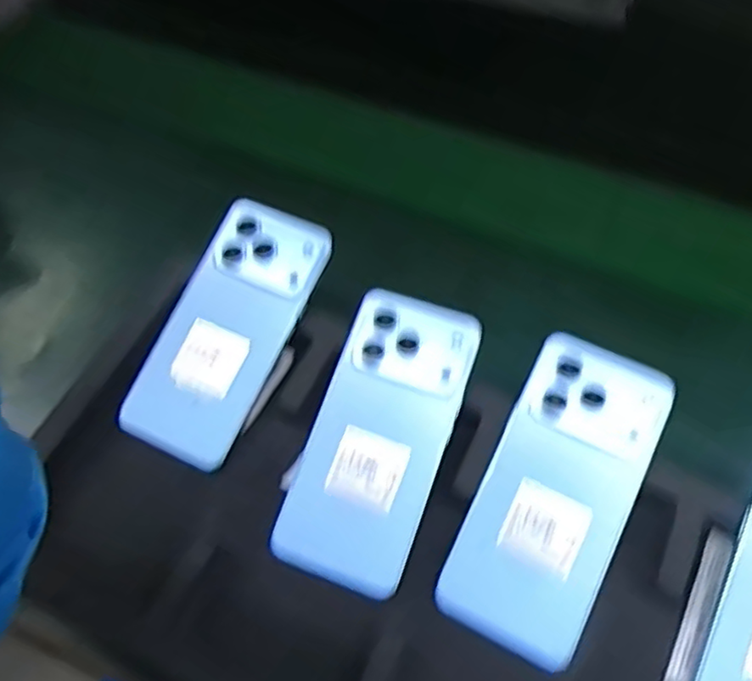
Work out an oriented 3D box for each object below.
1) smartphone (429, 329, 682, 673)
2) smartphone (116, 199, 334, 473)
[{"bbox_3d":[0.099,0.082,0.351,0.075,0.005,0.165,24,78,14],"label":"smartphone"},{"bbox_3d":[-0.093,-0.009,0.408,0.075,0.011,0.167,24,76,9],"label":"smartphone"}]

